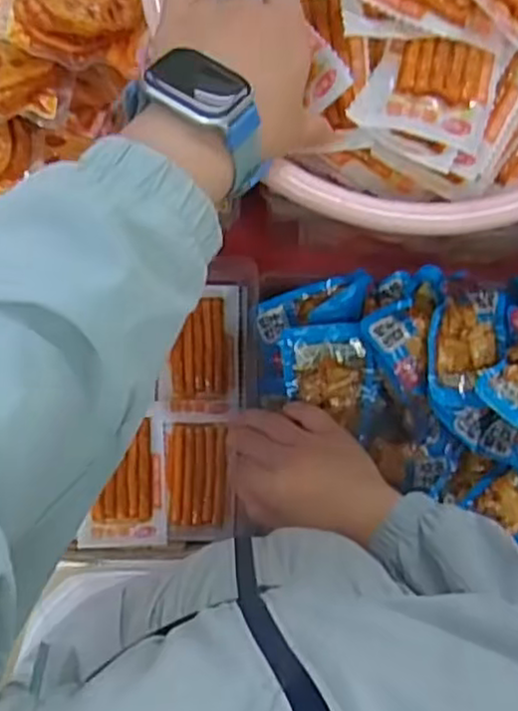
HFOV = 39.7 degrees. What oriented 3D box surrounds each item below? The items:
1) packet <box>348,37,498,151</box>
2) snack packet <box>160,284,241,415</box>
[{"bbox_3d":[0.102,-0.163,0.435,0.078,0.015,0.068,14,83,-1],"label":"packet"},{"bbox_3d":[-0.046,-0.006,0.625,0.059,0.012,0.113,1,83,-3],"label":"snack packet"}]

